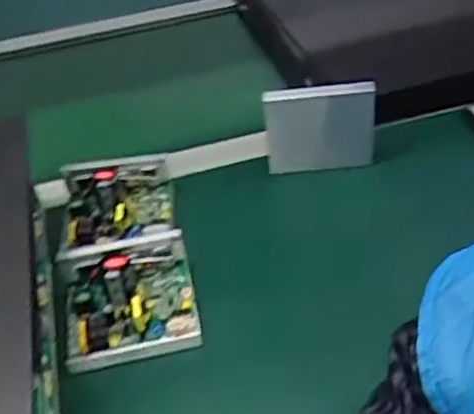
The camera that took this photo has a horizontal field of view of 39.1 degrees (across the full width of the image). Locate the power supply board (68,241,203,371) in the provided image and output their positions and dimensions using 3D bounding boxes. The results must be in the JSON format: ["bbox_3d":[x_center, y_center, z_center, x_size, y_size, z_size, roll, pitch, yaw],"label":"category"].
[{"bbox_3d":[-0.096,0.079,0.590,0.114,0.049,0.102,-11,39,-5],"label":"power supply board"}]

